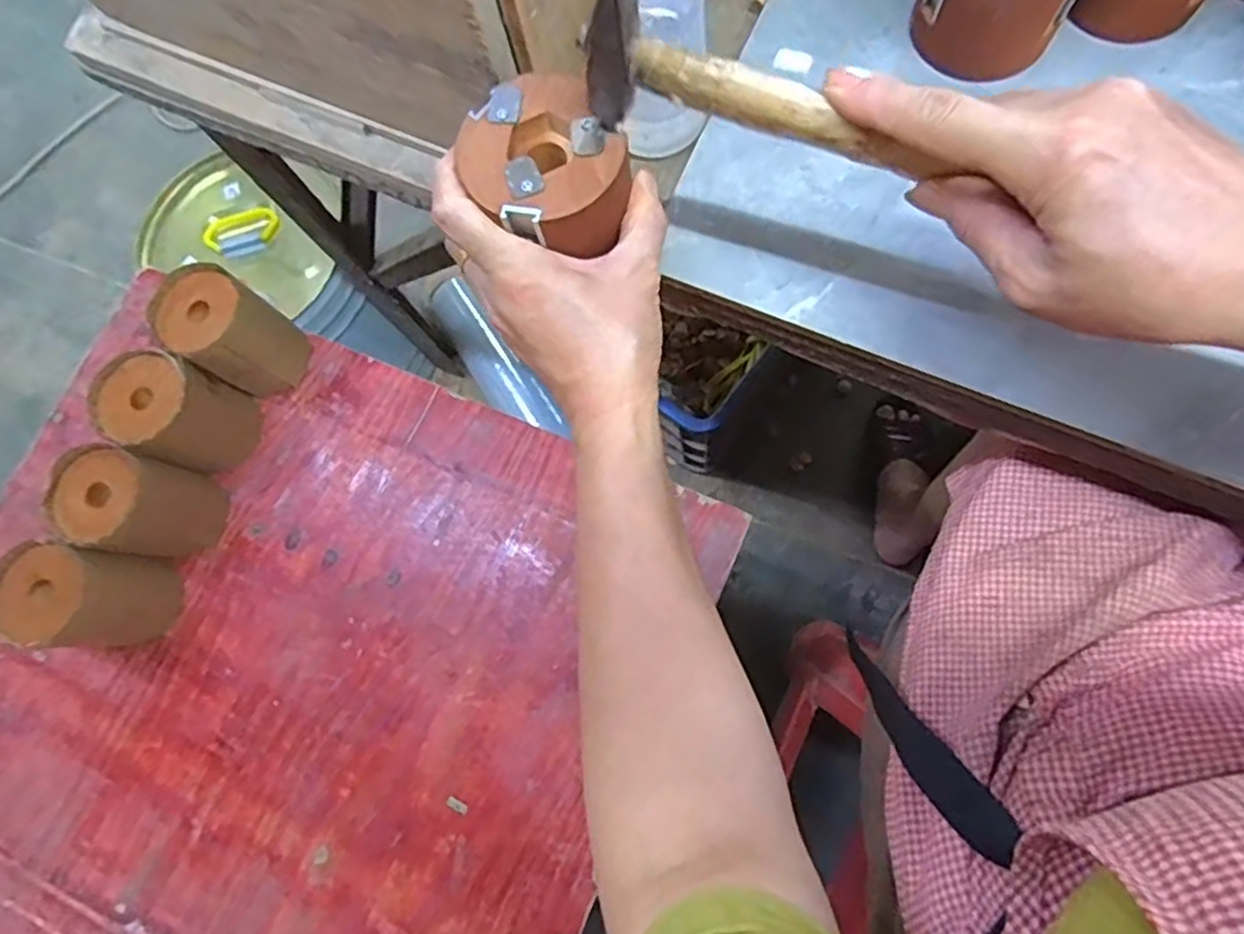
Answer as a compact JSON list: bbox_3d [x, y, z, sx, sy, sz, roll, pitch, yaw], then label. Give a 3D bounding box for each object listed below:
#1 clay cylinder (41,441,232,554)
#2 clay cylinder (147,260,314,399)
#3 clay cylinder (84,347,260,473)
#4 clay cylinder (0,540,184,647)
[{"bbox_3d":[-0.419,0.034,0.611,0.079,0.110,0.081,9,77,5],"label":"clay cylinder"},{"bbox_3d":[-0.351,-0.119,0.639,0.087,0.113,0.081,0,76,1],"label":"clay cylinder"},{"bbox_3d":[-0.401,-0.048,0.631,0.084,0.114,0.080,0,76,1],"label":"clay cylinder"},{"bbox_3d":[-0.449,0.109,0.594,0.086,0.112,0.078,10,77,5],"label":"clay cylinder"}]

